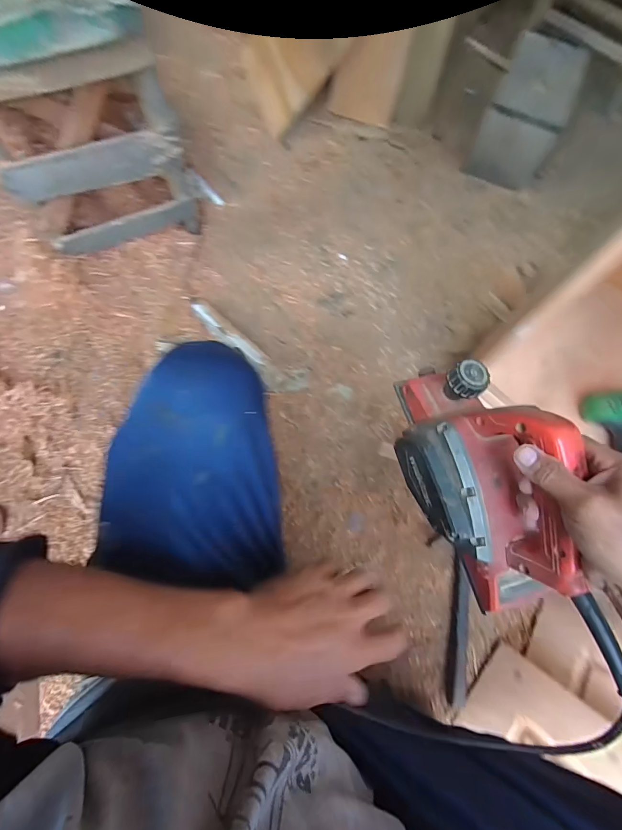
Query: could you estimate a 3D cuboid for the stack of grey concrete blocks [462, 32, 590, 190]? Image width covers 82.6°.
[{"bbox_3d":[0.601,-0.850,0.991,0.189,0.175,0.386,25,69,5],"label":"stack of grey concrete blocks"}]

